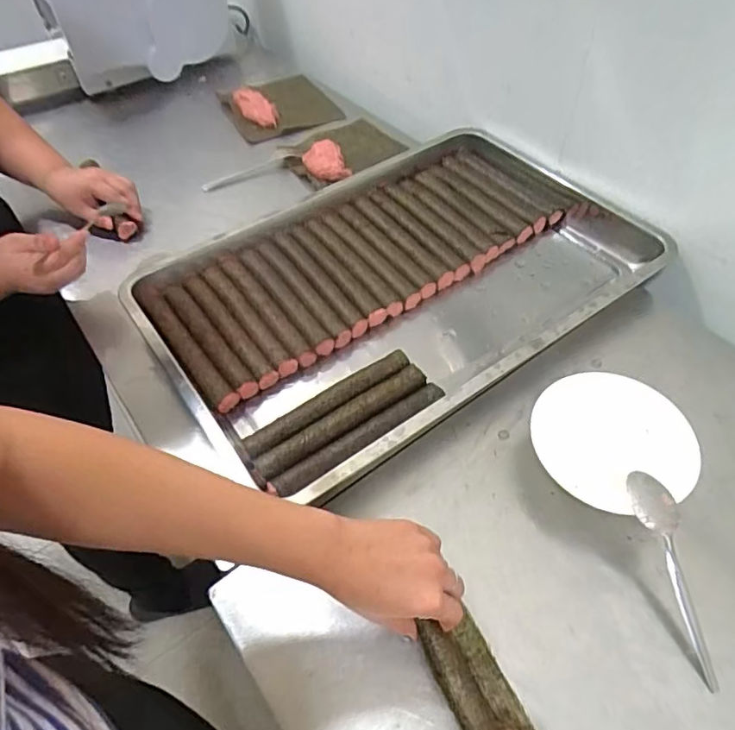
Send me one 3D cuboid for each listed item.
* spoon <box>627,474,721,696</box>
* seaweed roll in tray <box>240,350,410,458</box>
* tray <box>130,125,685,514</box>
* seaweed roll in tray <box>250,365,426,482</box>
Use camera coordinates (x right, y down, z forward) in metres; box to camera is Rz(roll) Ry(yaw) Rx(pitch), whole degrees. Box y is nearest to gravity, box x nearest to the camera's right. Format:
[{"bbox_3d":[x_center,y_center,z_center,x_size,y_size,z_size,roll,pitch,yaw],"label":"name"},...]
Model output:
[{"bbox_3d":[0.252,0.170,0.445,0.033,0.022,0.166,-8,69,-3],"label":"spoon"},{"bbox_3d":[-0.039,0.043,0.578,0.194,0.032,0.027,-29,55,-19],"label":"seaweed roll in tray"},{"bbox_3d":[0.054,-0.114,0.687,0.614,0.052,0.388,-30,56,-20],"label":"tray"},{"bbox_3d":[-0.024,0.063,0.562,0.194,0.032,0.029,-30,55,-19],"label":"seaweed roll in tray"}]

